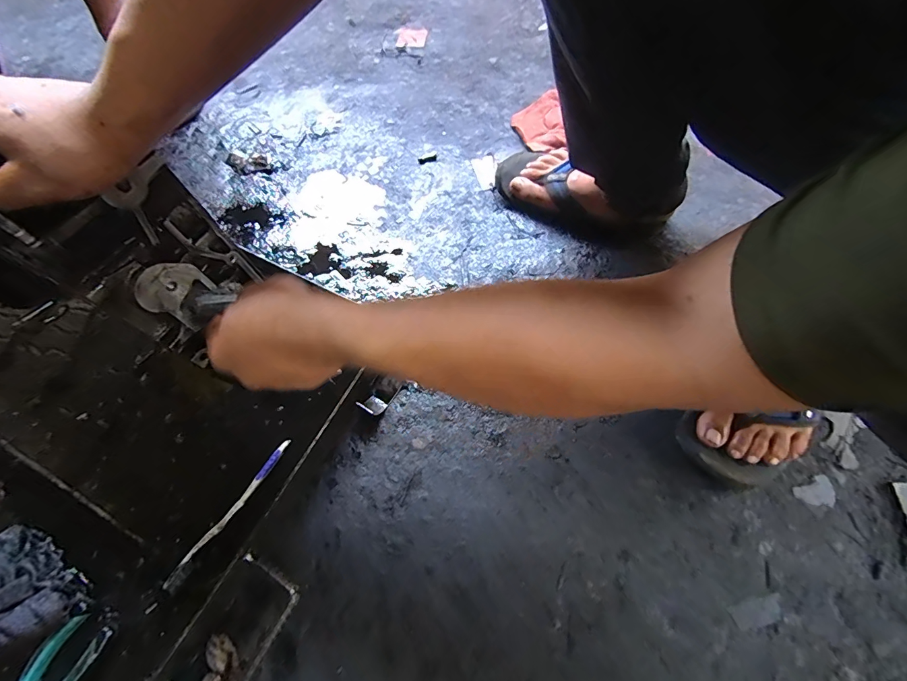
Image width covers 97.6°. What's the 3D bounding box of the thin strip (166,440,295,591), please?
[{"bbox_3d":[-0.246,0.187,0.443,0.014,0.007,0.177,31,71,15],"label":"thin strip"}]

